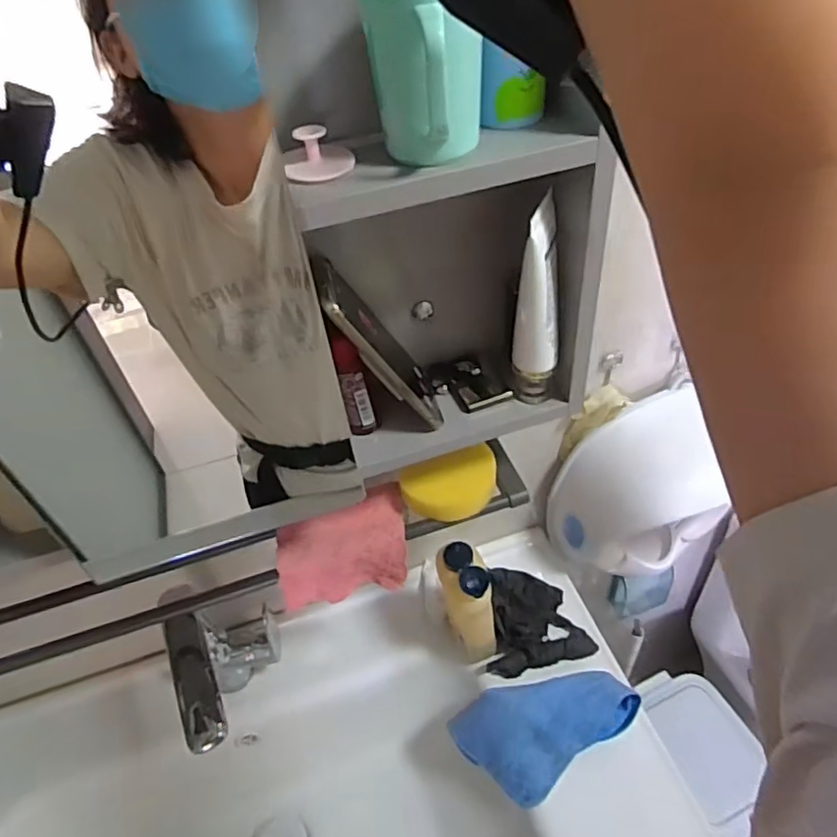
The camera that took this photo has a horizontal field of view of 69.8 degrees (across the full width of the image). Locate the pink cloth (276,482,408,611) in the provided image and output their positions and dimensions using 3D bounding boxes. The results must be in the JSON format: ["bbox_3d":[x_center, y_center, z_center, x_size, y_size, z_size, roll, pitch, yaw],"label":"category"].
[{"bbox_3d":[-0.076,0.131,0.617,0.136,0.068,0.083,-16,44,-9],"label":"pink cloth"}]

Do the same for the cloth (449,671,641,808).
[{"bbox_3d":[0.143,0.346,0.693,0.196,0.036,0.121,-39,66,-3],"label":"cloth"}]

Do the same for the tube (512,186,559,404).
[{"bbox_3d":[0.095,-0.084,0.483,0.036,0.186,0.033,-18,45,-11],"label":"tube"}]

